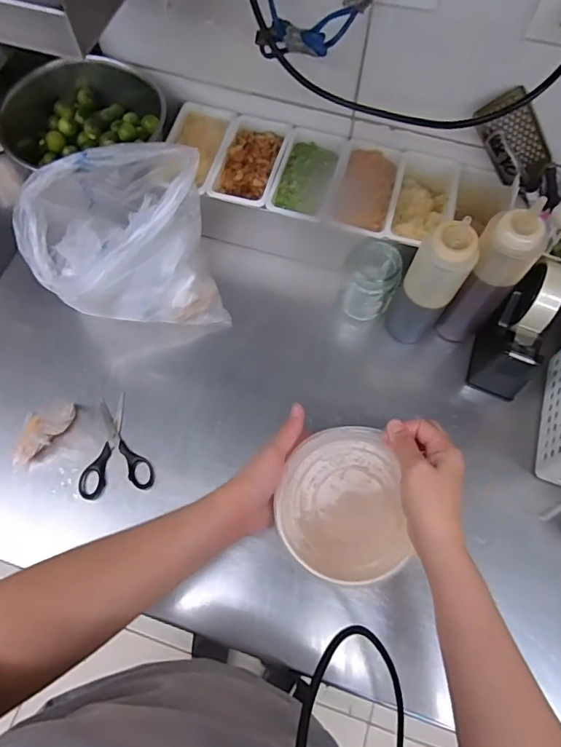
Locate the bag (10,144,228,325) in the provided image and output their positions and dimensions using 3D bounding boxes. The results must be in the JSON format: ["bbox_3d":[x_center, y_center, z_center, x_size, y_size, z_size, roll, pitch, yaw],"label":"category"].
[{"bbox_3d":[-0.168,-0.140,0.539,0.181,0.175,0.141,-12,68,-6],"label":"bag"}]

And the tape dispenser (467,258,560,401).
[{"bbox_3d":[0.275,-0.054,0.546,0.062,0.101,0.152,26,69,10],"label":"tape dispenser"}]

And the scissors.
[{"bbox_3d":[-0.185,0.078,0.533,0.078,0.005,0.111,-9,68,-5],"label":"scissors"}]

